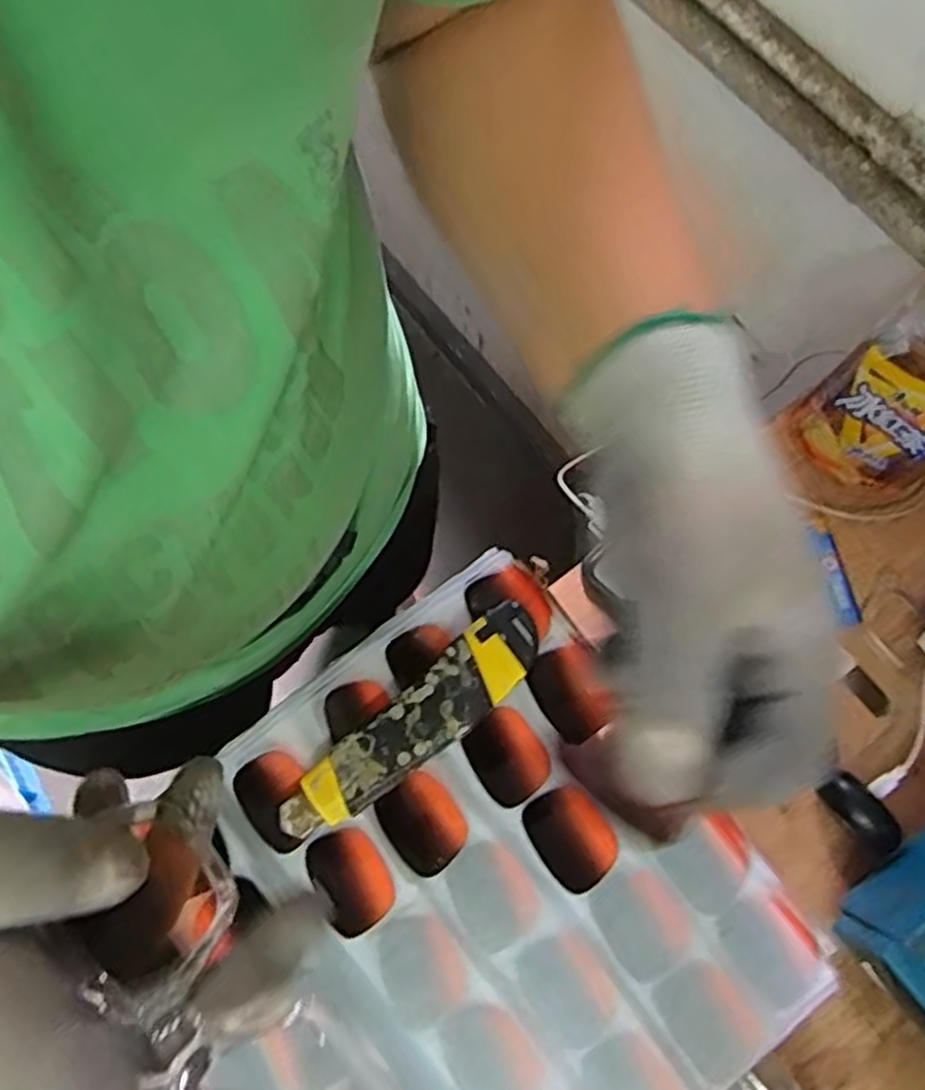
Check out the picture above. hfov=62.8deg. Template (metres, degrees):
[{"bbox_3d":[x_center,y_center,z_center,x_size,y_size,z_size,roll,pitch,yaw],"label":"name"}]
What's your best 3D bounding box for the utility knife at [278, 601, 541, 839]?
[{"bbox_3d":[-0.023,0.092,0.386,0.155,0.018,0.037,-40,77,-13],"label":"utility knife"}]

